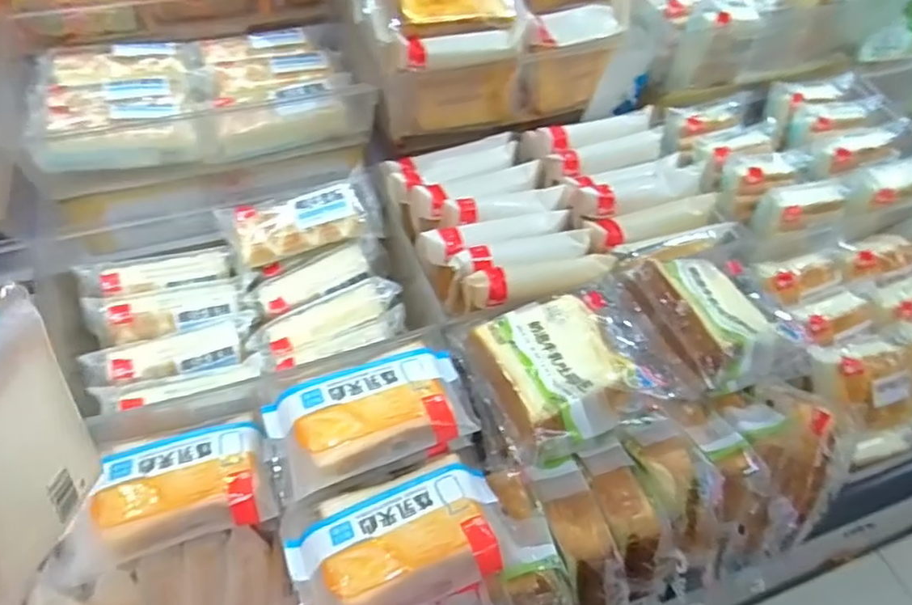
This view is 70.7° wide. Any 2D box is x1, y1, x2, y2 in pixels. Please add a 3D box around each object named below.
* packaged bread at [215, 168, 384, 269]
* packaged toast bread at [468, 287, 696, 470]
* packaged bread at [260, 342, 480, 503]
[{"bbox_3d":[-0.140,-0.076,0.602,0.141,0.057,0.030,-15,16,-11],"label":"packaged bread"},{"bbox_3d":[0.089,0.044,0.489,0.137,0.036,0.115,-18,55,-16],"label":"packaged toast bread"},{"bbox_3d":[-0.060,0.079,0.464,0.139,0.032,0.090,-18,55,-16],"label":"packaged bread"}]

